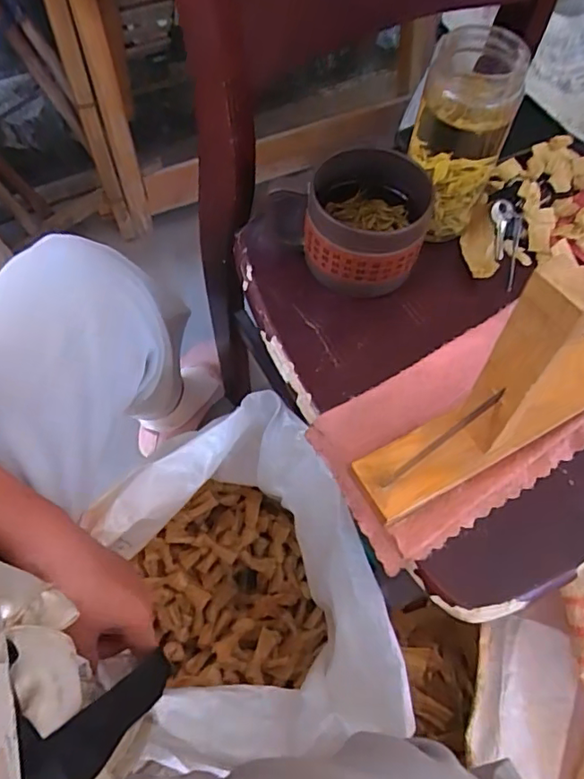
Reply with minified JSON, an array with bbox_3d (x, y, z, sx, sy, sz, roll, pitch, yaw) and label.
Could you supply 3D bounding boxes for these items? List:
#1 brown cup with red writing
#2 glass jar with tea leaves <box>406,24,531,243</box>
[{"bbox_3d":[0.059,-0.136,0.457,0.093,0.069,0.095,2,63,-3],"label":"brown cup with red writing"},{"bbox_3d":[0.129,-0.194,0.443,0.068,0.141,0.058,16,63,4],"label":"glass jar with tea leaves"}]

